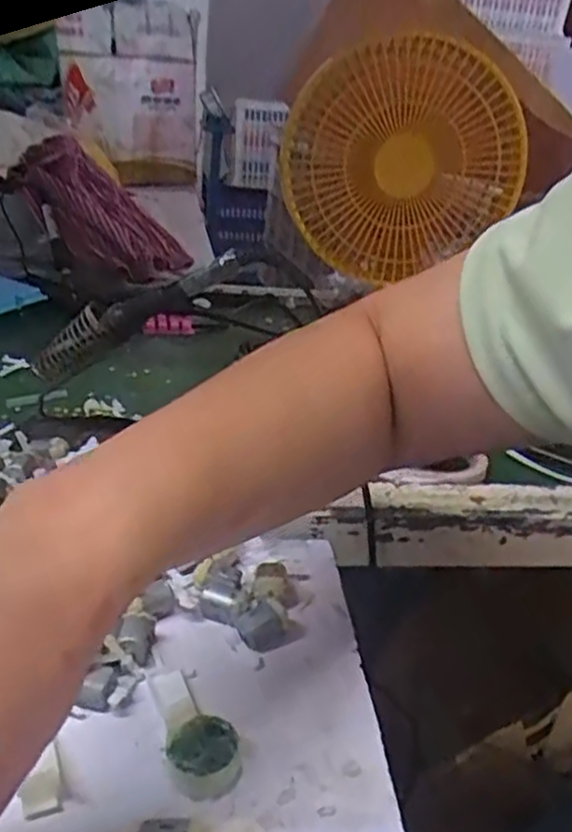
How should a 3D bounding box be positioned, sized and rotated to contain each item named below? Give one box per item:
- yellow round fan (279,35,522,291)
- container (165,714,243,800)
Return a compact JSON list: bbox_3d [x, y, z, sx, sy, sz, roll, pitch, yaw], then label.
[{"bbox_3d":[0.104,-0.228,0.665,0.208,0.195,0.043,4,24,-4],"label":"yellow round fan"},{"bbox_3d":[-0.037,0.153,0.332,0.030,0.019,0.032,5,24,-2],"label":"container"}]

